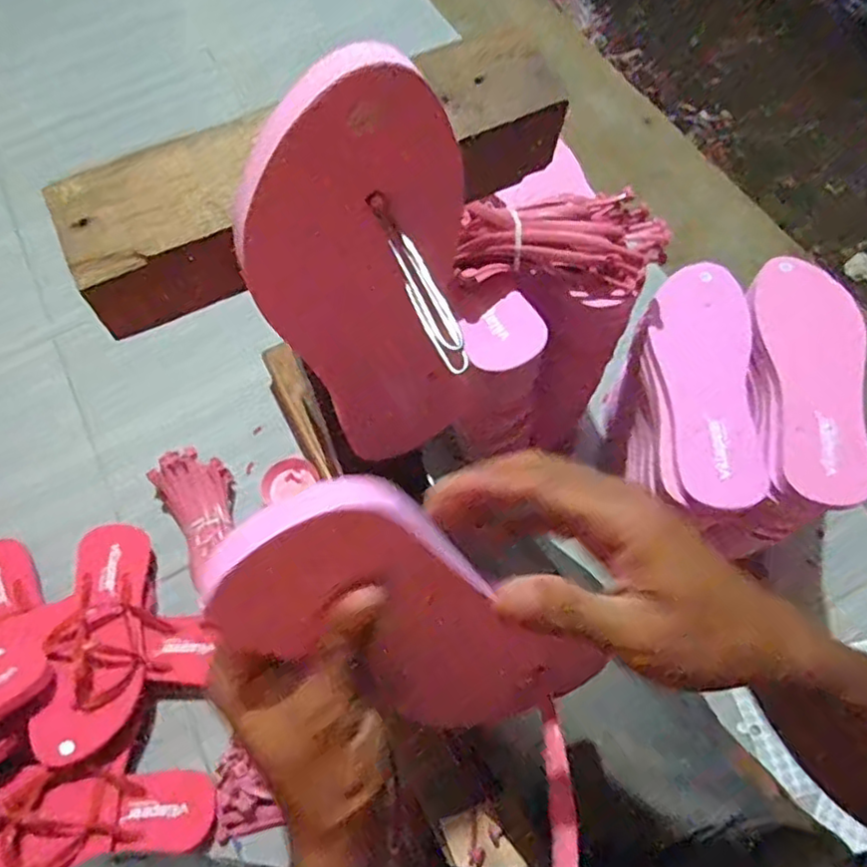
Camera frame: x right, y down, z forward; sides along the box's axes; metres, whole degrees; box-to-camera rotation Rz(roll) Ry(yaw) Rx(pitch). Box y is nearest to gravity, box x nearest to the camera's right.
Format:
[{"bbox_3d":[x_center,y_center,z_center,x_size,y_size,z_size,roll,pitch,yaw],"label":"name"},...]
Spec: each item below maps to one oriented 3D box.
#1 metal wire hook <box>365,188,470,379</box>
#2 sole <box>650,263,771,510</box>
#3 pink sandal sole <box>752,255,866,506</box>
[{"bbox_3d":[-0.007,-0.056,0.237,0.012,0.007,0.078,-26,68,-8],"label":"metal wire hook"},{"bbox_3d":[0.247,-0.050,0.585,0.087,0.009,0.233,4,67,5],"label":"sole"},{"bbox_3d":[0.351,-0.055,0.595,0.086,0.018,0.246,4,67,5],"label":"pink sandal sole"}]

